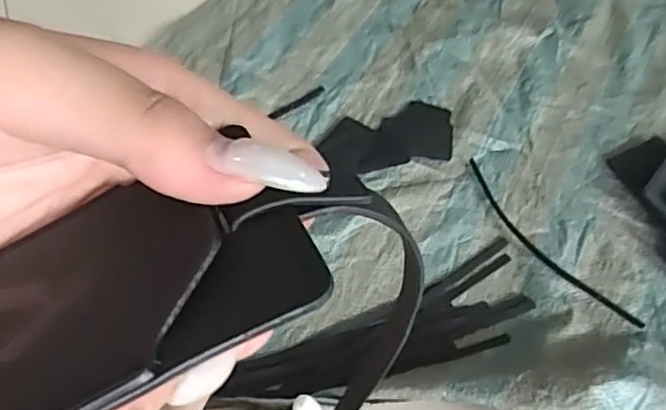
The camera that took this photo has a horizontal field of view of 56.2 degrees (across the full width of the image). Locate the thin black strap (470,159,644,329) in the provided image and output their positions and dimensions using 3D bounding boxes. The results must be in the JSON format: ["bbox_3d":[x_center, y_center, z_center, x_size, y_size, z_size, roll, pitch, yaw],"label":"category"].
[{"bbox_3d":[0.266,0.045,0.802,0.040,0.010,0.302,-26,59,-22],"label":"thin black strap"}]

